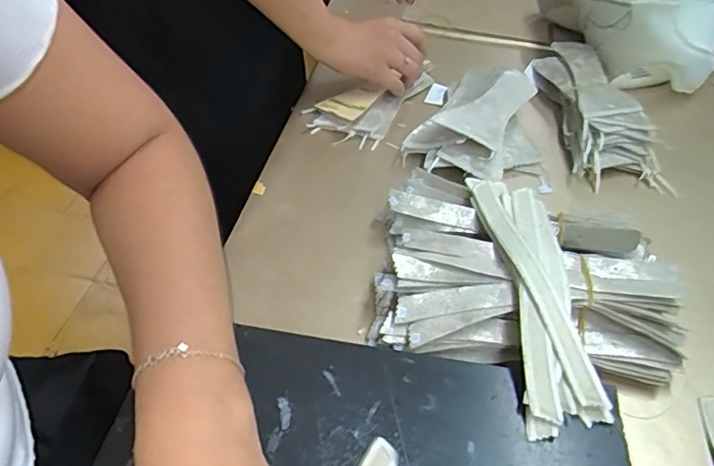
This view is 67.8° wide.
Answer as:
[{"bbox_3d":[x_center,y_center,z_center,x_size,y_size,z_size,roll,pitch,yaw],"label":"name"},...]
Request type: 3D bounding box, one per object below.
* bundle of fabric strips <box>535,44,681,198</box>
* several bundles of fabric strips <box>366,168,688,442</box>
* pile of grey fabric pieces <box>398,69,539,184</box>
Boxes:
[{"bbox_3d":[0.252,-0.140,0.584,0.087,0.043,0.243,-2,46,-6],"label":"bundle of fabric strips"},{"bbox_3d":[0.117,0.030,0.404,0.245,0.052,0.206,30,51,23],"label":"several bundles of fabric strips"},{"bbox_3d":[0.133,-0.126,0.563,0.092,0.046,0.176,26,50,20],"label":"pile of grey fabric pieces"}]

